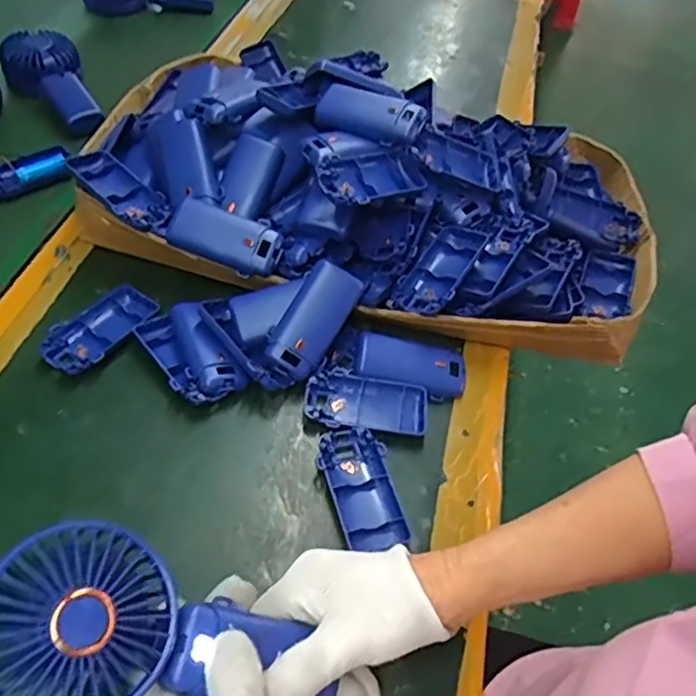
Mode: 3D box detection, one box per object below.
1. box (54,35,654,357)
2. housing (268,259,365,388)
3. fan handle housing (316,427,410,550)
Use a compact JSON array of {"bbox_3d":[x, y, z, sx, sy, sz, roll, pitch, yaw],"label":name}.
[{"bbox_3d":[0.032,-0.173,0.632,0.526,0.131,0.334,14,50,6],"label":"box"},{"bbox_3d":[-0.029,-0.020,0.521,0.043,0.020,0.097,32,87,-7],"label":"housing"},{"bbox_3d":[0.009,0.101,0.472,0.046,0.015,0.091,-9,51,-13],"label":"fan handle housing"}]

